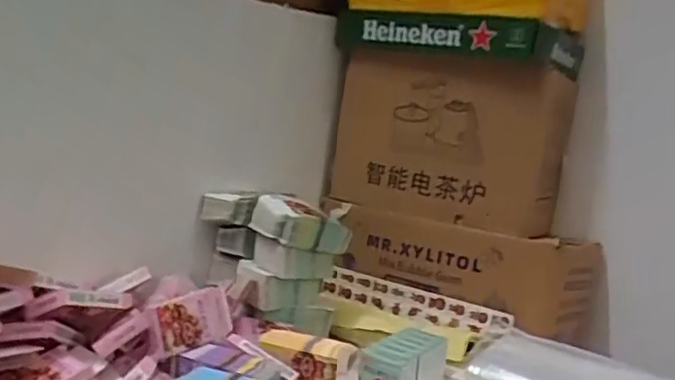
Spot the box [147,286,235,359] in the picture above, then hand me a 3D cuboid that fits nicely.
[{"bbox_3d":[-0.200,0.173,0.834,0.032,0.067,0.127,-16,-5,36],"label":"box"}]

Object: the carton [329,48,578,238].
[{"bbox_3d":[0.255,-0.115,1.349,0.421,0.343,0.280,10,10,29],"label":"carton"}]

